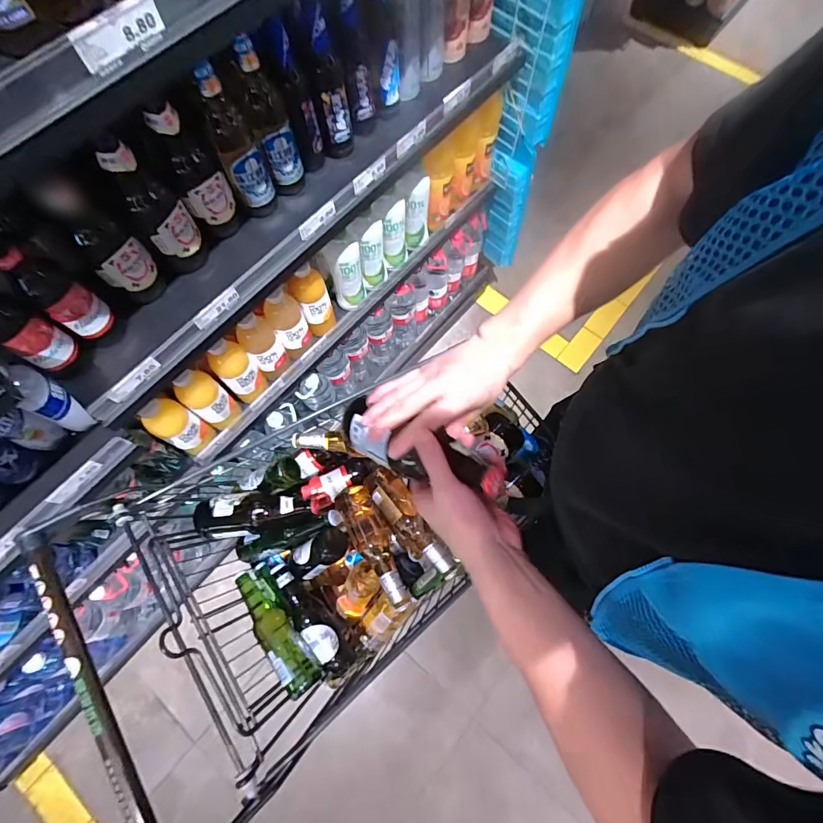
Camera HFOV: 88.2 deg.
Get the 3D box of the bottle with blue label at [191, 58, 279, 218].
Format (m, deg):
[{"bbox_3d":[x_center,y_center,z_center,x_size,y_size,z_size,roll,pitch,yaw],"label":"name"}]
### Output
[{"bbox_3d":[-0.291,-0.442,0.704,0.066,0.244,0.058,-24,73,-8],"label":"bottle with blue label"}]

